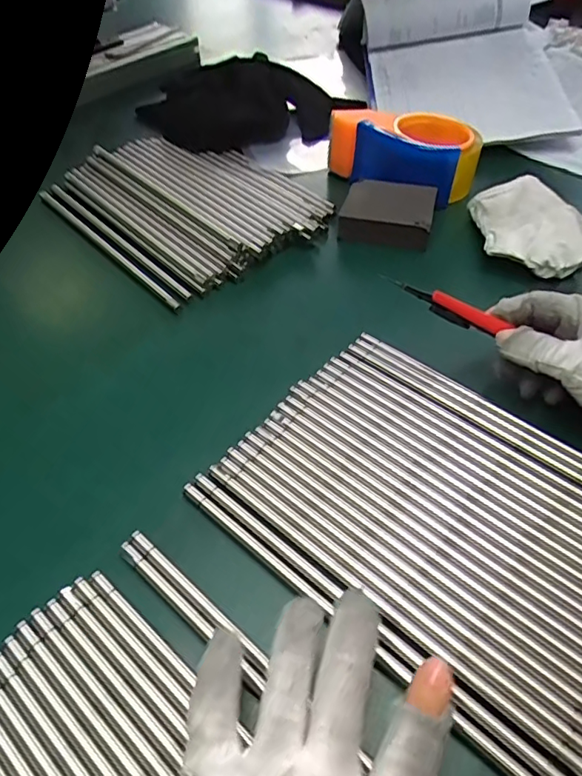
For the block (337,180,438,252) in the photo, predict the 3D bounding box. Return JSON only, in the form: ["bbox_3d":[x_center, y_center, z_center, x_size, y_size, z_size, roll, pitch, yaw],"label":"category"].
[{"bbox_3d":[0.090,-0.160,0.497,0.080,0.030,0.075,13,51,12],"label":"block"}]

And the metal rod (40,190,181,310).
[{"bbox_3d":[-0.172,-0.132,0.493,0.008,0.008,0.237,-36,57,-26],"label":"metal rod"}]

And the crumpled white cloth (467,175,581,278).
[{"bbox_3d":[0.215,-0.141,0.469,0.096,0.034,0.107,0,49,2],"label":"crumpled white cloth"}]

